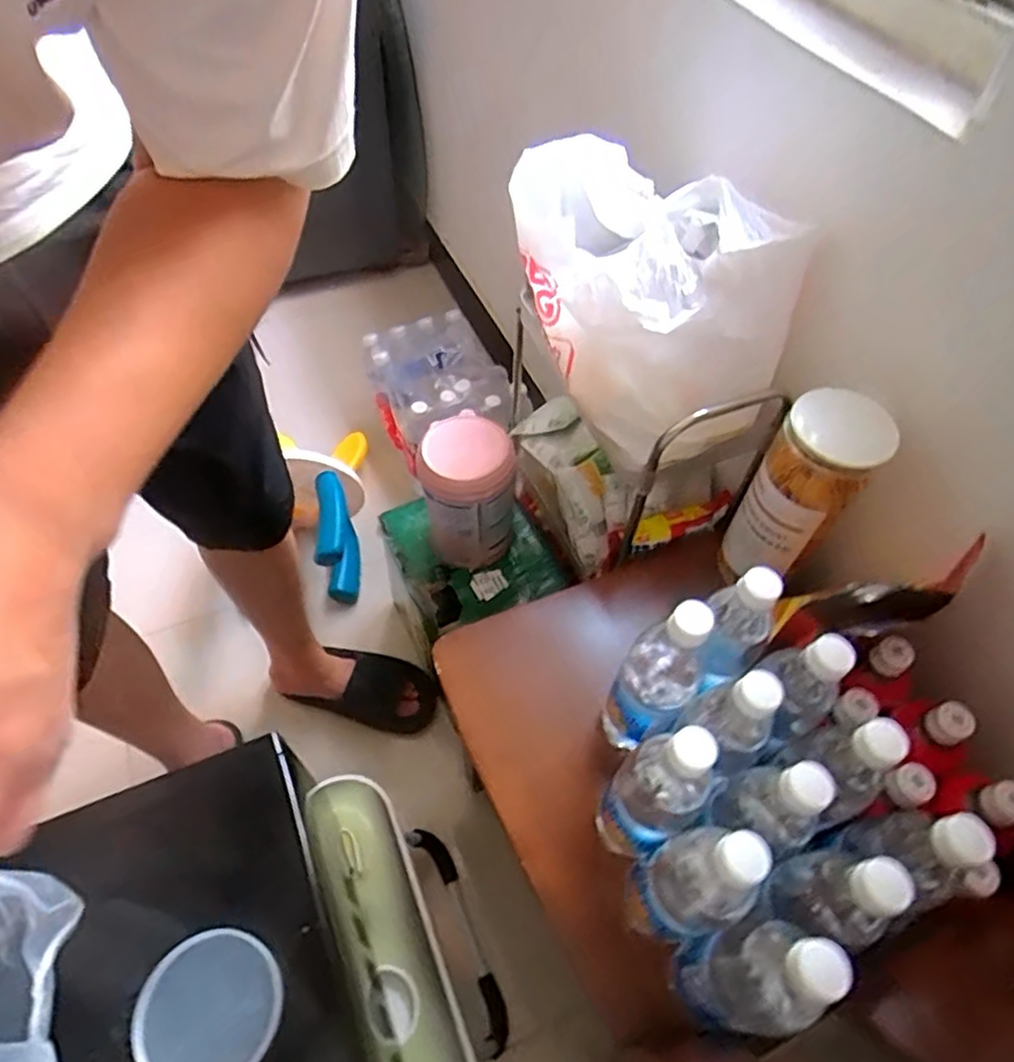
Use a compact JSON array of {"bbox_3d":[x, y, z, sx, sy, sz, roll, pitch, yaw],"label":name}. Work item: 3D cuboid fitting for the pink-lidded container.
[{"bbox_3d":[-0.053,-0.047,0.946,0.123,0.191,0.110,-25,60,-19],"label":"pink-lidded container"}]

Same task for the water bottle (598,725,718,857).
[{"bbox_3d":[0.121,0.208,0.551,0.062,0.215,0.065,1,55,-2],"label":"water bottle"}]

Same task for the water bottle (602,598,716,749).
[{"bbox_3d":[0.136,0.136,0.618,0.067,0.248,0.073,30,59,17],"label":"water bottle"}]

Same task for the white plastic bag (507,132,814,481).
[{"bbox_3d":[0.143,-0.253,0.721,0.196,0.215,0.299,-34,63,-24],"label":"white plastic bag"}]

